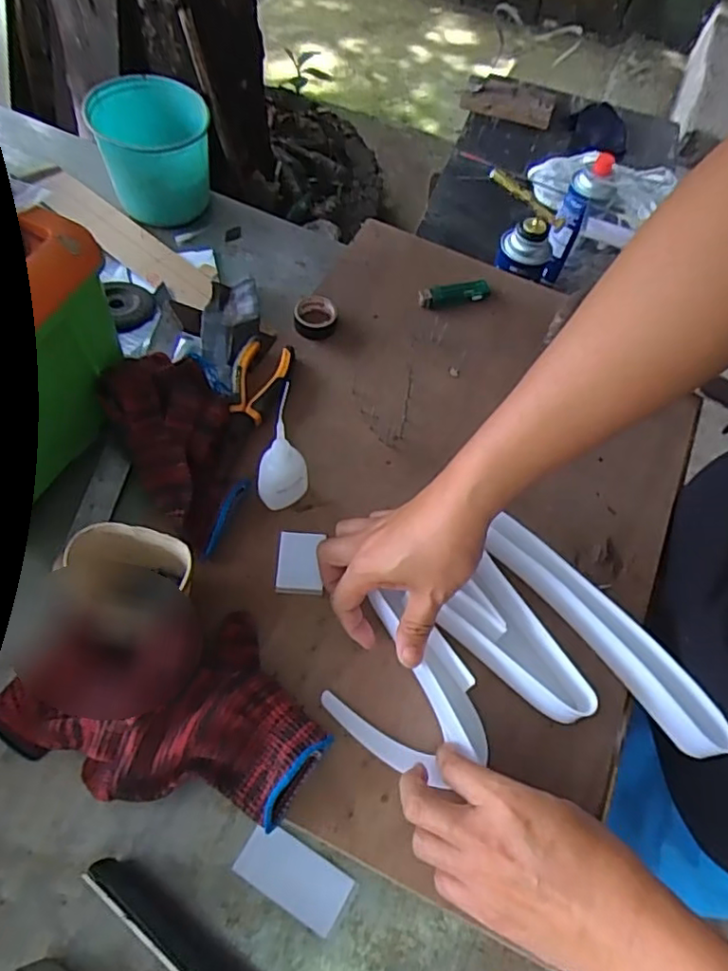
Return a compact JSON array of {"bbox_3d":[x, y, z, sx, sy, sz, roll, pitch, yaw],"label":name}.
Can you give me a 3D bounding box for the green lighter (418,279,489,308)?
[{"bbox_3d":[0.101,-0.212,0.671,0.080,0.013,0.025,-14,64,-11],"label":"green lighter"}]

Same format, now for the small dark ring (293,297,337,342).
[{"bbox_3d":[-0.050,-0.175,0.635,0.044,0.015,0.050,8,62,1],"label":"small dark ring"}]

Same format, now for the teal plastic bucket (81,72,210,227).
[{"bbox_3d":[-0.233,-0.374,0.693,0.114,0.103,0.121,3,61,-6],"label":"teal plastic bucket"}]

